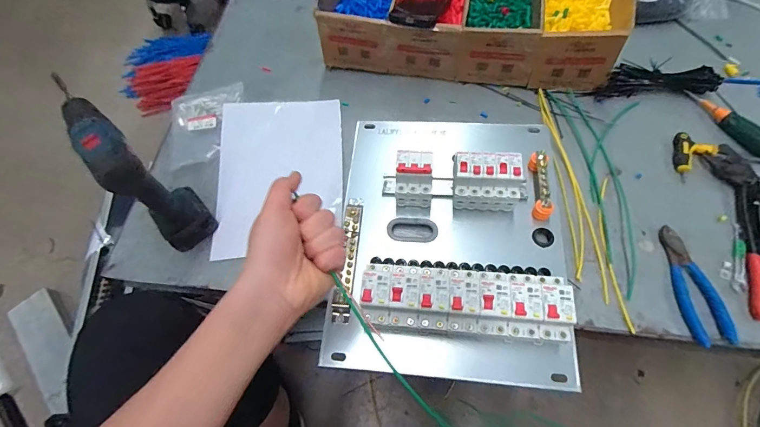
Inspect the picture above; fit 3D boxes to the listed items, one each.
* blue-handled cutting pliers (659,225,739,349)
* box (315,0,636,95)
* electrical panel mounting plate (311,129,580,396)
[{"bbox_3d":[0.419,0.092,0.510,0.047,0.018,0.159,-3,63,3],"label":"blue-handled cutting pliers"},{"bbox_3d":[0.162,-0.405,0.724,0.524,0.111,0.328,9,64,9],"label":"box"},{"bbox_3d":[0.100,0.011,0.531,0.312,0.084,0.388,3,64,6],"label":"electrical panel mounting plate"}]

